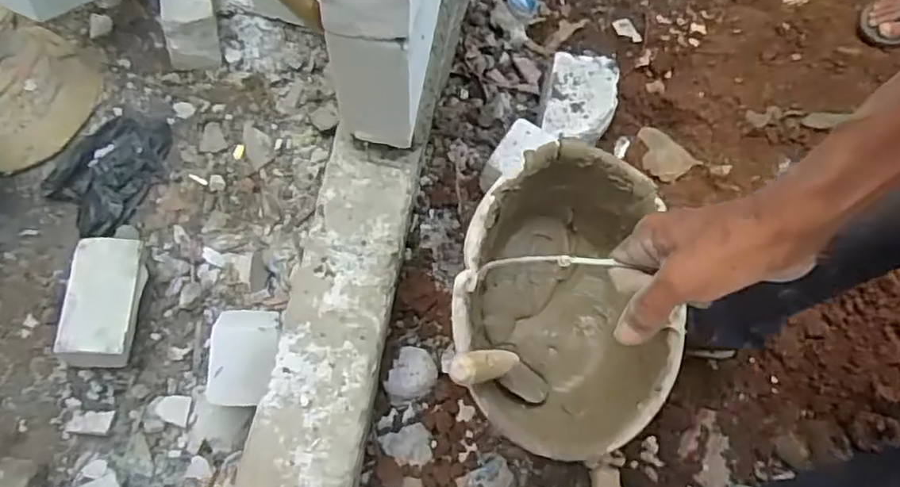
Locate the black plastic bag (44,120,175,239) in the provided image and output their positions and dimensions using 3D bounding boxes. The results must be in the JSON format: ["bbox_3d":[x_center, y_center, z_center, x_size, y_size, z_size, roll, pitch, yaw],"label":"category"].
[{"bbox_3d":[-0.652,-0.146,1.208,0.182,0.037,0.271,30,67,9],"label":"black plastic bag"}]

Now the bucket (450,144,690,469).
[{"bbox_3d":[0.120,0.078,0.726,0.220,0.187,0.320,-3,65,1],"label":"bucket"}]

